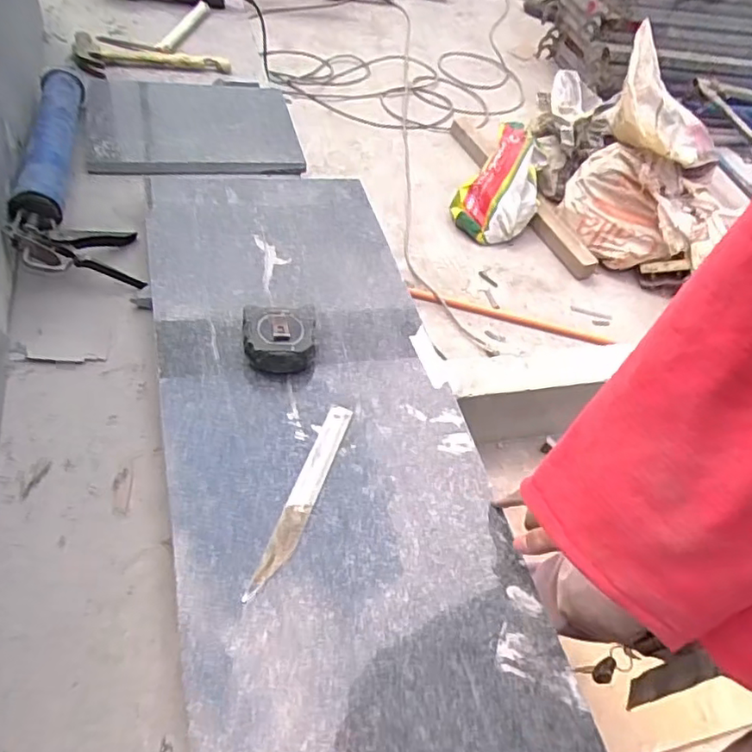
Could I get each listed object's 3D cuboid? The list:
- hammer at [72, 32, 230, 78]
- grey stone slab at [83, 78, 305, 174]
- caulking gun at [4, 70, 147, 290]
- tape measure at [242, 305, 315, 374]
[{"bbox_3d":[-0.425,-0.603,1.152,0.270,0.034,0.118,-15,53,-32],"label":"hammer"},{"bbox_3d":[-0.311,-0.441,1.039,0.342,0.037,0.300,-6,50,-17],"label":"grey stone slab"},{"bbox_3d":[-0.441,-0.306,0.866,0.136,0.084,0.499,-10,54,-20],"label":"caulking gun"},{"bbox_3d":[-0.109,-0.040,0.693,0.085,0.042,0.077,1,51,-13],"label":"tape measure"}]

